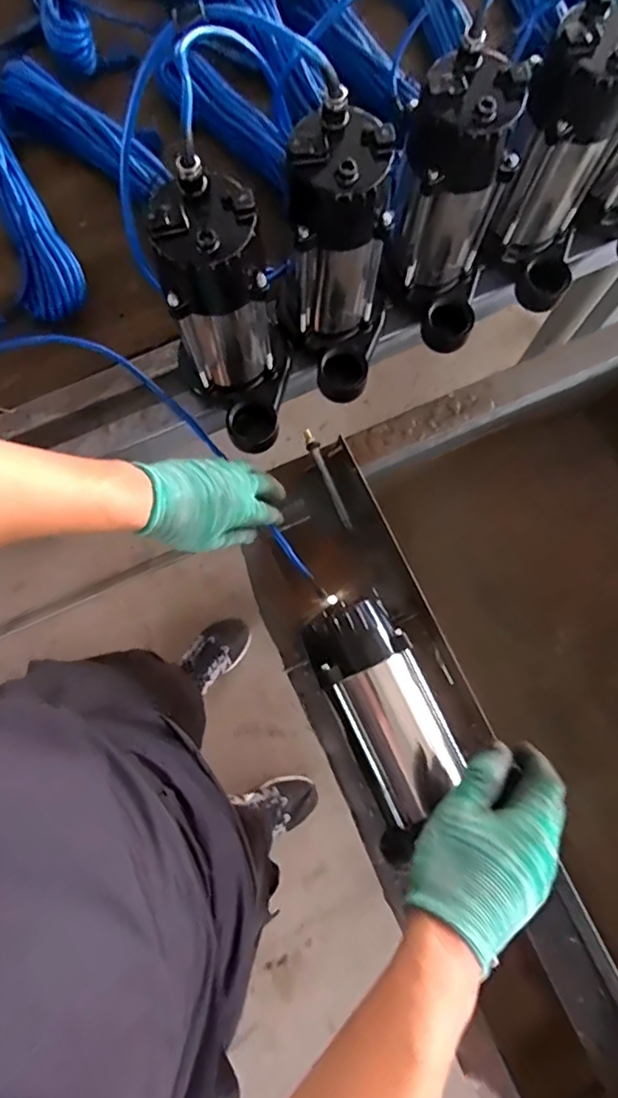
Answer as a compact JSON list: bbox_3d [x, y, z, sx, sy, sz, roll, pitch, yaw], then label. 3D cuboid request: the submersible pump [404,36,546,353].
[{"bbox_3d":[0.141,-0.326,0.575,0.107,0.224,0.125,14,77,2],"label":"submersible pump"}]

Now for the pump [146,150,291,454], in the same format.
[{"bbox_3d":[-0.075,-0.201,0.552,0.108,0.238,0.140,-11,78,-3],"label":"pump"}]

